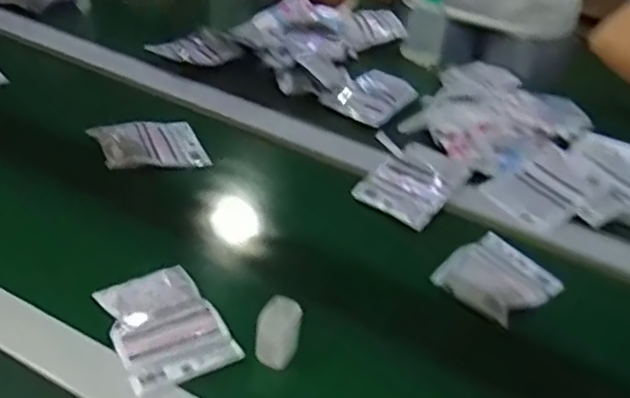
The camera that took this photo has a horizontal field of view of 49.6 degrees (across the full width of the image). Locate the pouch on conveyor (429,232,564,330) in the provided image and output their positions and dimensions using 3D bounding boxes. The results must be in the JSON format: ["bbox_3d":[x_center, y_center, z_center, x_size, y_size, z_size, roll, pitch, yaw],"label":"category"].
[{"bbox_3d":[0.201,0.085,0.741,0.099,0.025,0.151,37,31,28],"label":"pouch on conveyor"}]

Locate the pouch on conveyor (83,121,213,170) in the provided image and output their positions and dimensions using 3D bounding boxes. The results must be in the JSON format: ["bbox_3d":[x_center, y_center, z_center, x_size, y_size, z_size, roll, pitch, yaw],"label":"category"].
[{"bbox_3d":[-0.210,-0.068,0.870,0.130,0.014,0.082,-9,56,-32],"label":"pouch on conveyor"}]

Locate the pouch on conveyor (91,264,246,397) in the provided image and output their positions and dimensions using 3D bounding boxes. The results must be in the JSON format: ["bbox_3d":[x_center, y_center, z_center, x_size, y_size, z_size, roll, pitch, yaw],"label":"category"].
[{"bbox_3d":[-0.135,0.115,0.623,0.096,0.017,0.125,-14,41,-28],"label":"pouch on conveyor"}]

